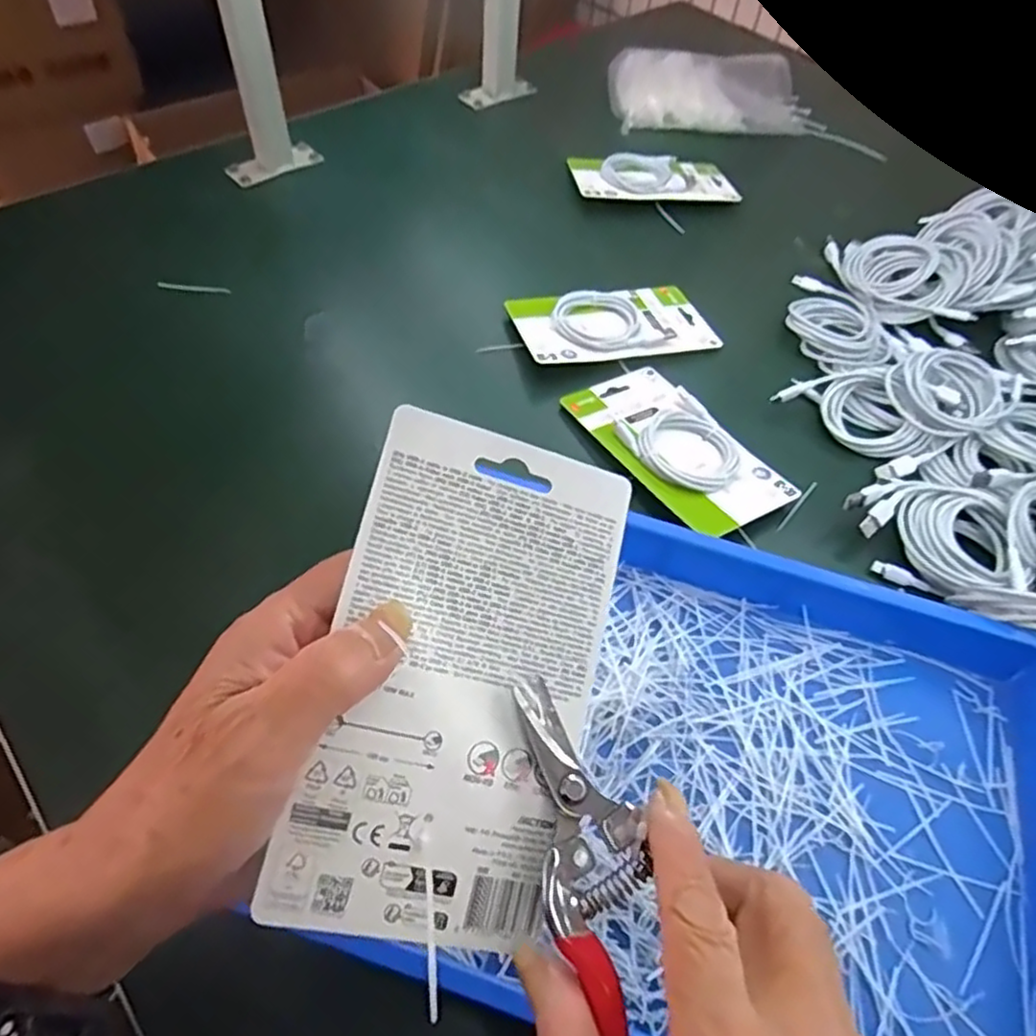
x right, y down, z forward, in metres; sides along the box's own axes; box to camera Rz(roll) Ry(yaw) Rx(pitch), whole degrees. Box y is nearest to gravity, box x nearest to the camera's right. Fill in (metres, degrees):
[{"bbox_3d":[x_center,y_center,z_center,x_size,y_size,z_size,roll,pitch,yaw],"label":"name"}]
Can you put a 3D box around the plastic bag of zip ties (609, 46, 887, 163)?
[{"bbox_3d":[0.277,-0.524,0.861,0.324,0.036,0.156,4,55,-2],"label":"plastic bag of zip ties"}]

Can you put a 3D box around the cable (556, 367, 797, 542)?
[{"bbox_3d":[0.124,-0.061,0.539,0.090,0.015,0.175,-28,61,-22],"label":"cable"}]

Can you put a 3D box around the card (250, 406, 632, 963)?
[{"bbox_3d":[-0.020,0.058,0.251,0.096,0.004,0.178,17,79,-16],"label":"card"}]

